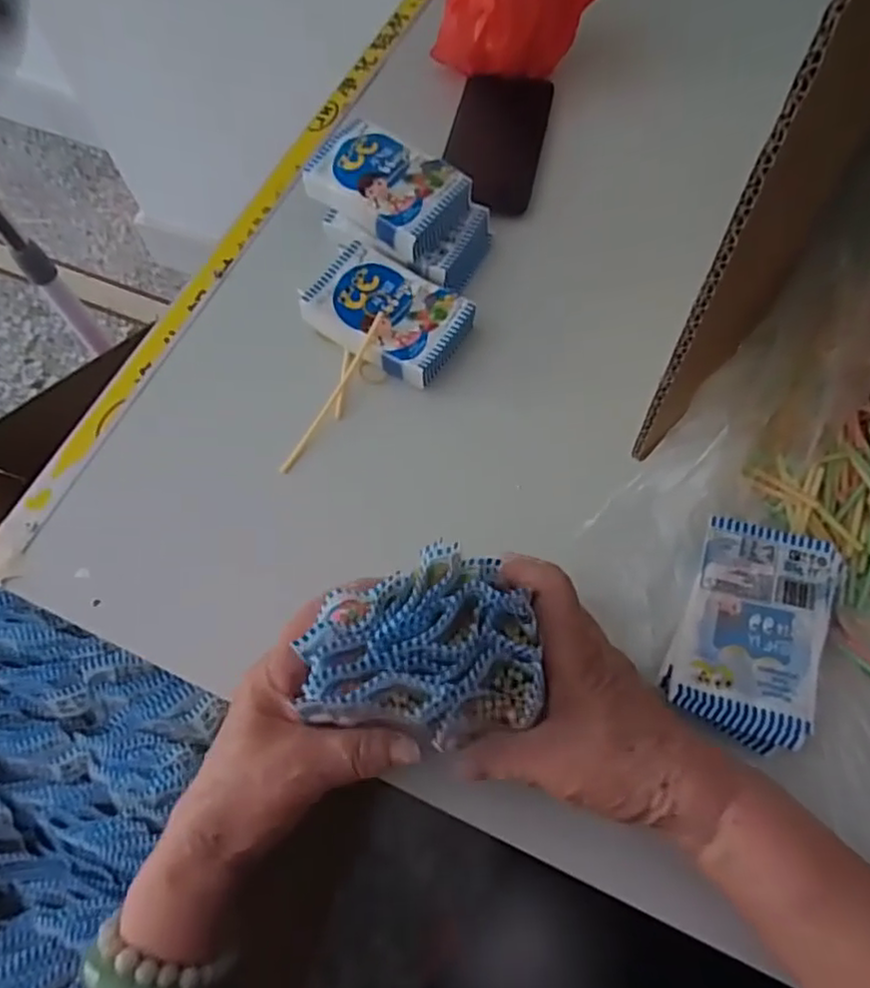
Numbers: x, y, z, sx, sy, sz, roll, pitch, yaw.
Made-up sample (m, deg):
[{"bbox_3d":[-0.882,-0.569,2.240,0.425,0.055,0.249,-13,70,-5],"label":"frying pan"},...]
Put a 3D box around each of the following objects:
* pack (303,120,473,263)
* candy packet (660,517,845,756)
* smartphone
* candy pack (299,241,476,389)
[{"bbox_3d":[-0.035,-0.221,0.483,0.105,0.028,0.071,35,85,10],"label":"pack"},{"bbox_3d":[0.173,0.074,0.365,0.073,0.023,0.113,21,68,11],"label":"candy packet"},{"bbox_3d":[0.052,-0.293,0.555,0.077,0.007,0.152,10,67,7],"label":"smartphone"},{"bbox_3d":[-0.035,-0.125,0.470,0.106,0.027,0.074,33,71,16],"label":"candy pack"}]

